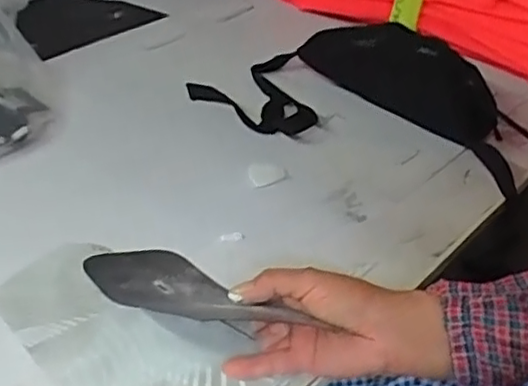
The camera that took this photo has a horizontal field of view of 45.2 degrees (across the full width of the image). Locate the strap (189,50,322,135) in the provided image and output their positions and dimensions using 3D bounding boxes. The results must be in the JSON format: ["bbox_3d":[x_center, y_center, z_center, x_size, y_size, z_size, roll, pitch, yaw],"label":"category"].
[{"bbox_3d":[0.011,-0.121,0.784,0.149,0.031,0.160,-1,43,1],"label":"strap"}]

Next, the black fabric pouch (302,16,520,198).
[{"bbox_3d":[0.175,-0.137,0.746,0.088,0.095,0.323,-30,48,-33],"label":"black fabric pouch"}]

